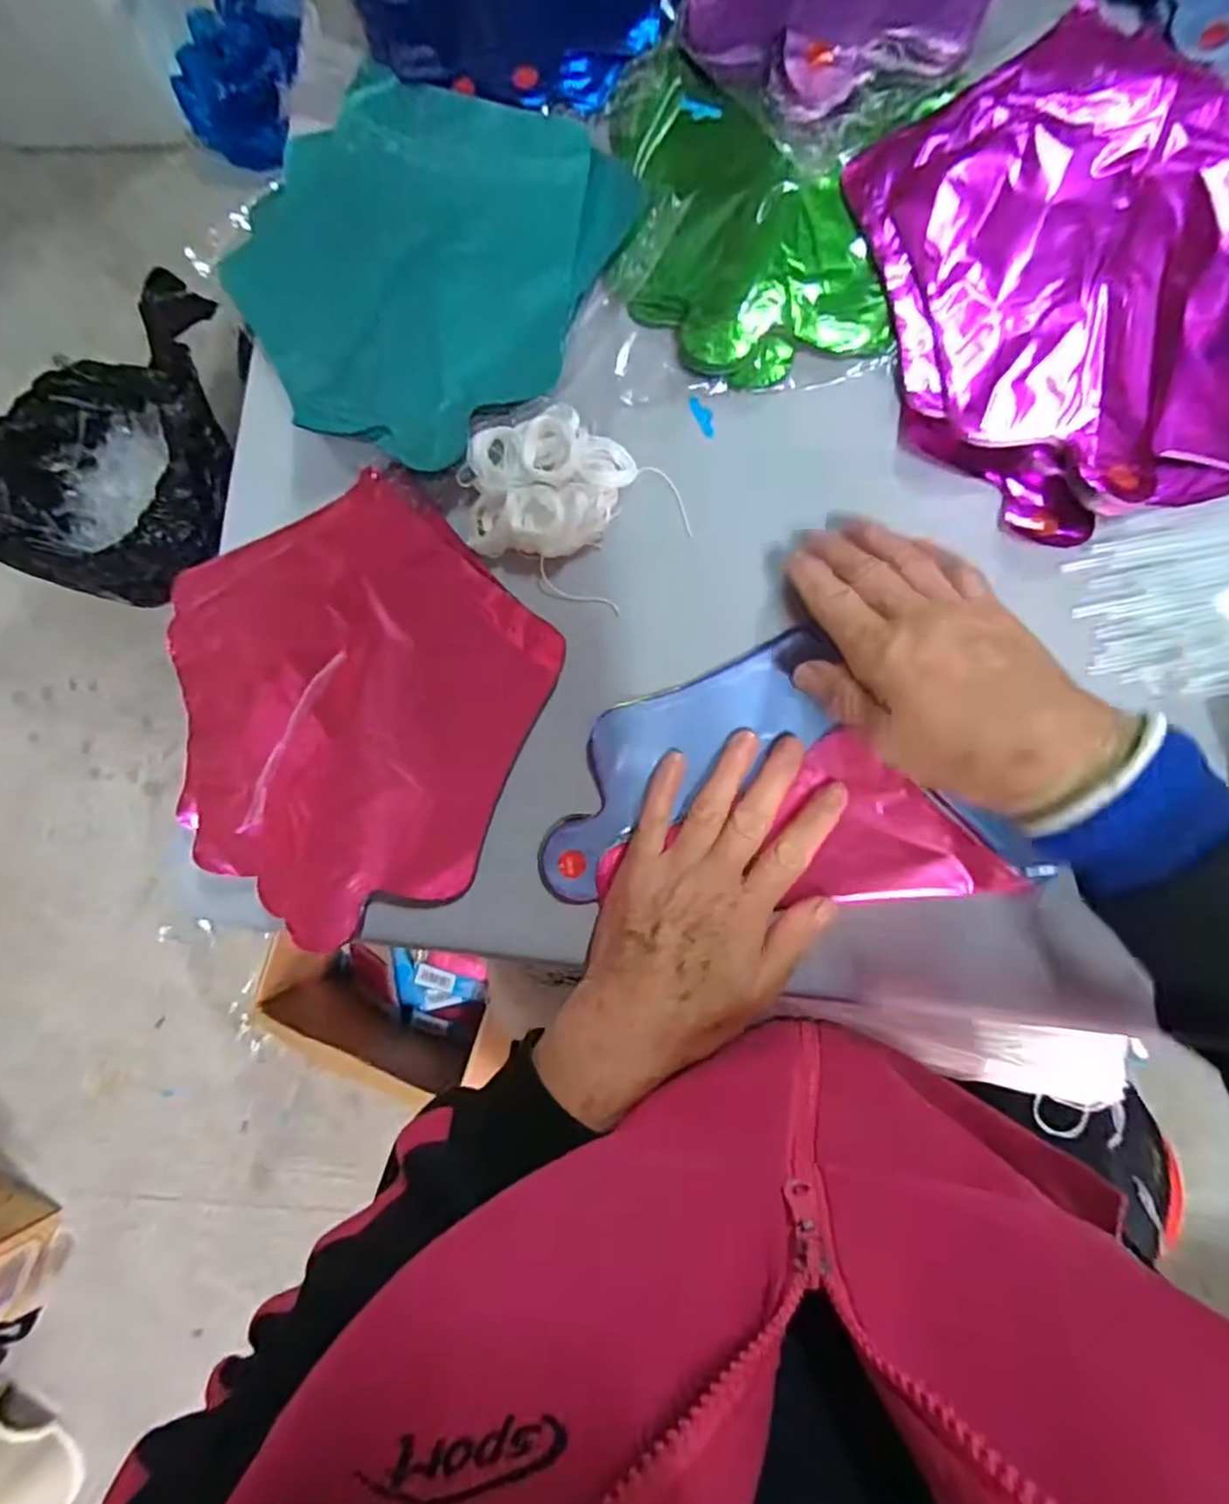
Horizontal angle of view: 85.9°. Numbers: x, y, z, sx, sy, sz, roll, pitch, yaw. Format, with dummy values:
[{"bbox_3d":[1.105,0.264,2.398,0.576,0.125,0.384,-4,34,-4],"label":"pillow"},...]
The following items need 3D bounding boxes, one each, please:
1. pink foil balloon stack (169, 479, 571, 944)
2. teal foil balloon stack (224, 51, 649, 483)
[{"bbox_3d":[-0.159,-0.031,0.386,0.227,0.016,0.234,32,89,9],"label":"pink foil balloon stack"},{"bbox_3d":[-0.131,-0.296,0.401,0.229,0.019,0.211,27,88,8],"label":"teal foil balloon stack"}]

